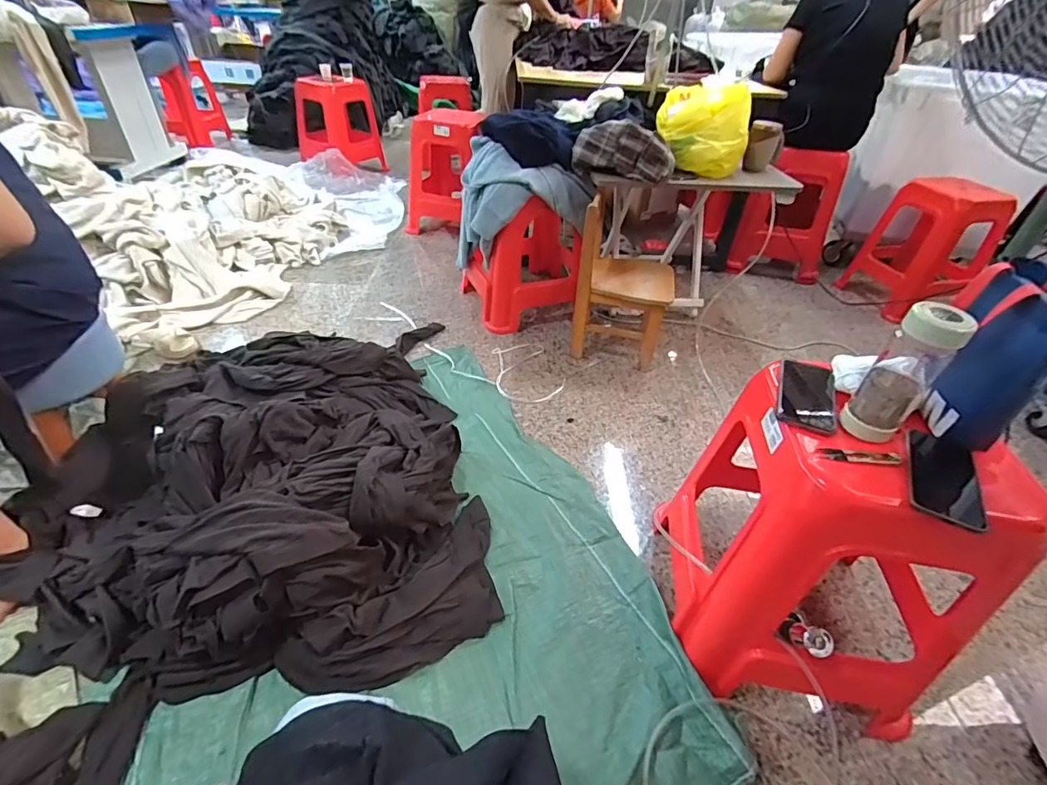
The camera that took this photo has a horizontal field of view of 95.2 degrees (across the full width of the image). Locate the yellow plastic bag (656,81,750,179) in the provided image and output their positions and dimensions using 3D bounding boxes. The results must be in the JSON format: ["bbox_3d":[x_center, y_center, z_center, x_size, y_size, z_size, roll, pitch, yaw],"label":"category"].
[{"bbox_3d":[0.539,-0.796,1.450,0.272,0.210,0.192,14,40,11],"label":"yellow plastic bag"}]

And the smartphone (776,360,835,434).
[{"bbox_3d":[0.432,0.000,0.731,0.073,0.008,0.157,10,48,25],"label":"smartphone"}]

